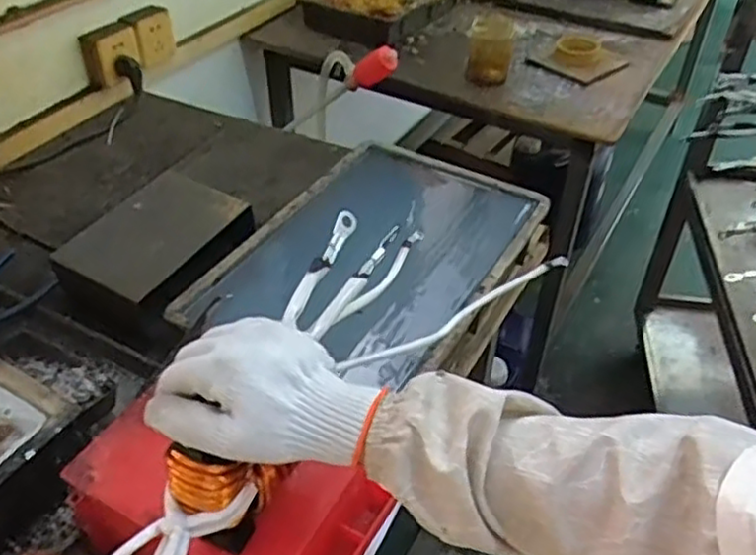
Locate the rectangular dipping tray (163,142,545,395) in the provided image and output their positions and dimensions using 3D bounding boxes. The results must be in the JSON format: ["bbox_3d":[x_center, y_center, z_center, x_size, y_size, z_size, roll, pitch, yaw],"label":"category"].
[{"bbox_3d":[-0.001,-0.009,0.868,0.298,0.097,0.420,20,46,21],"label":"rectangular dipping tray"}]

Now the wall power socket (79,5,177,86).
[{"bbox_3d":[-0.433,-0.410,1.222,0.029,0.089,0.180,25,48,25],"label":"wall power socket"}]

